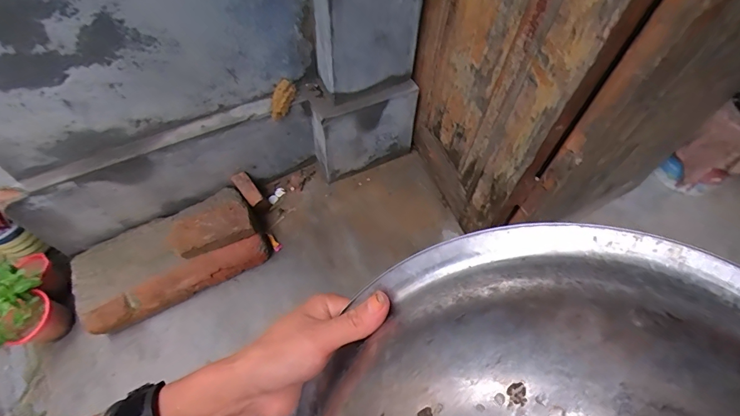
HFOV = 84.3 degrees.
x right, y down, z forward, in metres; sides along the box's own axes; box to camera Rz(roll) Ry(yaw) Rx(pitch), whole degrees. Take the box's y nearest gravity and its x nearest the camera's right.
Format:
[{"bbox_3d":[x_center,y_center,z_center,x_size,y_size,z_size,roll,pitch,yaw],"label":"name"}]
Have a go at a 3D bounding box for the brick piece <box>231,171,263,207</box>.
[{"bbox_3d":[-0.417,-0.068,1.392,0.055,0.047,0.129,-37,87,-20],"label":"brick piece"}]

